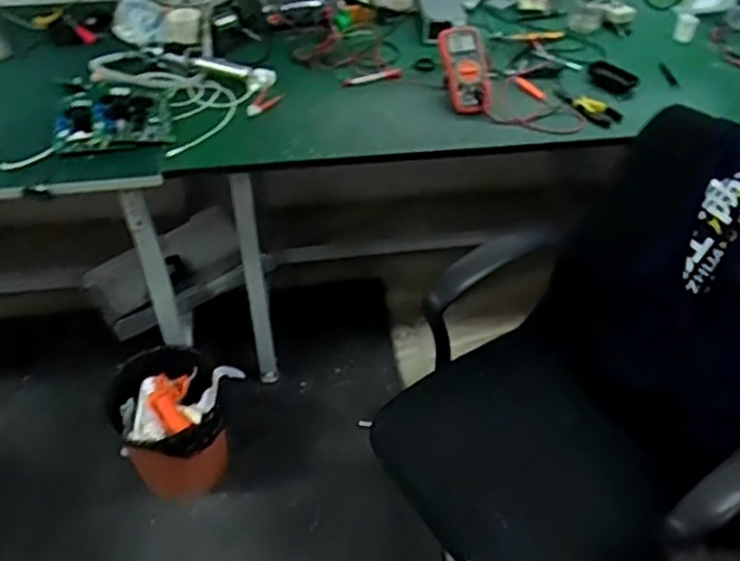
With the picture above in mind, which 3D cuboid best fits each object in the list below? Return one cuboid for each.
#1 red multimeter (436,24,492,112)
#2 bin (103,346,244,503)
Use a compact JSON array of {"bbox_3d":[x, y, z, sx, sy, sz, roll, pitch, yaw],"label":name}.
[{"bbox_3d":[0.198,-0.423,1.429,0.098,0.053,0.175,-13,88,-15],"label":"red multimeter"},{"bbox_3d":[-0.429,0.315,1.619,0.261,0.243,0.261,0,45,0],"label":"bin"}]

